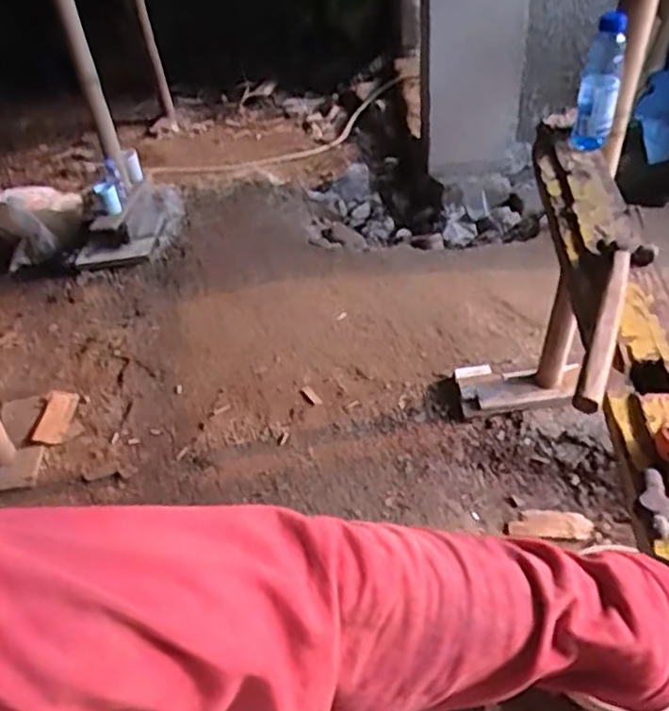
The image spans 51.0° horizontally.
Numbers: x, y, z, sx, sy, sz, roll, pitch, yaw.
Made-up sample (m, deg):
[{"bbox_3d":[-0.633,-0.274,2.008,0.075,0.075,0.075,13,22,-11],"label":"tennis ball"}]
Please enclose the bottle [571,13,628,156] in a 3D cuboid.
[{"bbox_3d":[0.447,-0.455,1.180,0.065,0.206,0.058,10,45,17],"label":"bottle"}]

